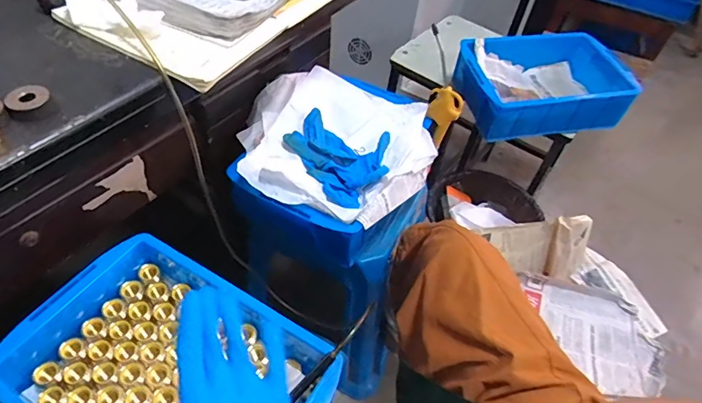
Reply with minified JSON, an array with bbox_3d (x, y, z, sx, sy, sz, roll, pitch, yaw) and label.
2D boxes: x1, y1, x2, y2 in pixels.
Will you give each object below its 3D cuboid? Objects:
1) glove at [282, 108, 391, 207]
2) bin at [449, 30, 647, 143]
[{"bbox_3d":[-0.021,-0.080,0.731,0.170,0.033,0.157,31,54,19],"label":"glove"},{"bbox_3d":[0.425,-0.256,1.012,0.351,0.125,0.225,-3,51,-9],"label":"bin"}]

